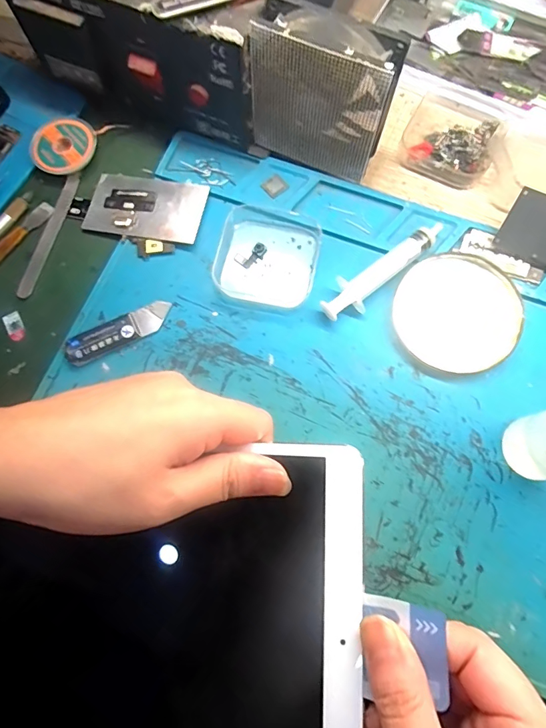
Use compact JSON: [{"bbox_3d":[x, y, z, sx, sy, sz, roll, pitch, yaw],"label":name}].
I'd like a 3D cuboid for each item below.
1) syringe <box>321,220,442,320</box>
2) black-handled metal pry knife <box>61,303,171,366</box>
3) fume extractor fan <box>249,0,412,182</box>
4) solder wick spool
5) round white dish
[{"bbox_3d":[0.068,-0.059,0.267,0.091,0.014,0.021,-38,77,-8],"label":"syringe"},{"bbox_3d":[-0.096,-0.020,0.266,0.067,0.007,0.019,-26,75,-5],"label":"black-handled metal pry knife"},{"bbox_3d":[0.029,-0.158,0.257,0.082,0.087,0.031,16,76,6],"label":"fume extractor fan"},{"bbox_3d":[-0.146,-0.152,0.298,0.044,0.013,0.038,-44,78,-9],"label":"solder wick spool"},{"bbox_3d":[0.114,-0.033,0.262,0.074,0.010,0.074,-1,75,2],"label":"round white dish"}]

